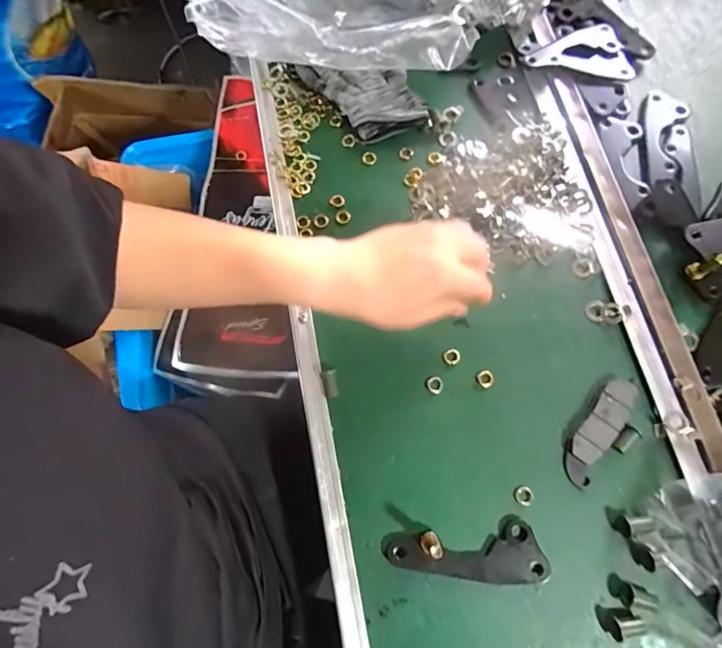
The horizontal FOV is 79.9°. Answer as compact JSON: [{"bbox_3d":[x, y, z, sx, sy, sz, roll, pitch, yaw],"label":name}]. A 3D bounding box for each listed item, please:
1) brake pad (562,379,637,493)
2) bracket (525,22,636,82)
[{"bbox_3d":[0.180,0.079,0.325,0.026,0.007,0.089,35,76,10],"label":"brake pad"},{"bbox_3d":[0.207,-0.259,0.416,0.102,0.006,0.067,-12,78,-8],"label":"bracket"}]

